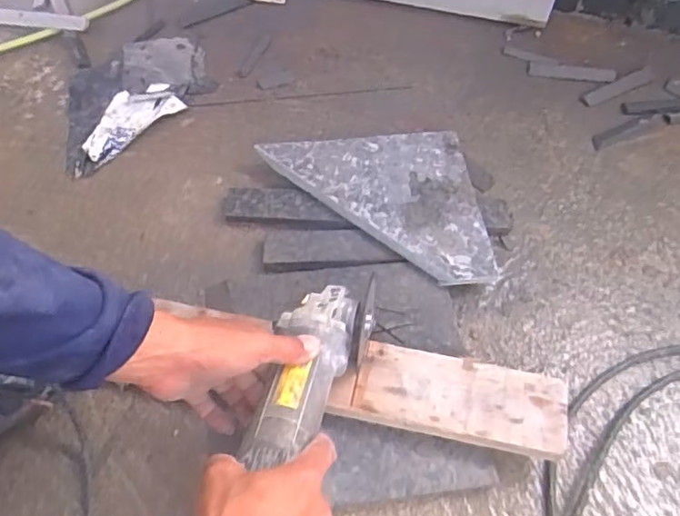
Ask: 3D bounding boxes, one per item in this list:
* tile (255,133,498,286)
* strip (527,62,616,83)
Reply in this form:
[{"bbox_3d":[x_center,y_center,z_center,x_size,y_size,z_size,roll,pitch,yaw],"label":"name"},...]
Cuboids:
[{"bbox_3d":[0.044,-0.064,0.740,0.251,0.013,0.228,-4,58,-4],"label":"tile"},{"bbox_3d":[0.368,-0.295,0.936,0.136,0.007,0.027,7,58,2],"label":"strip"}]

